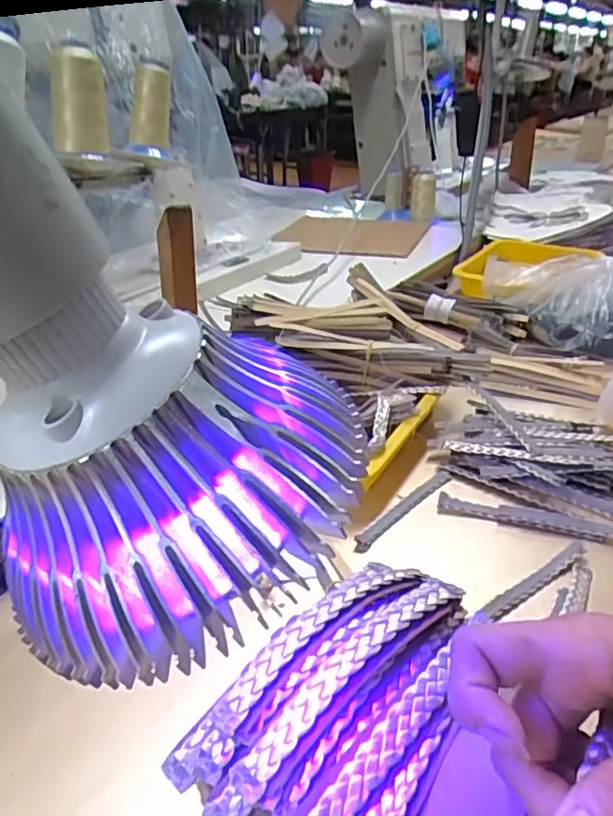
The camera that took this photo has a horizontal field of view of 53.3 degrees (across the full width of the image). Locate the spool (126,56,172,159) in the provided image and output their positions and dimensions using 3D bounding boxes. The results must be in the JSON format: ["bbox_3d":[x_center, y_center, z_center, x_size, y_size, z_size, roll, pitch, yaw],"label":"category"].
[{"bbox_3d":[-0.185,-0.350,0.720,0.047,0.111,0.047,9,12,14],"label":"spool"}]

